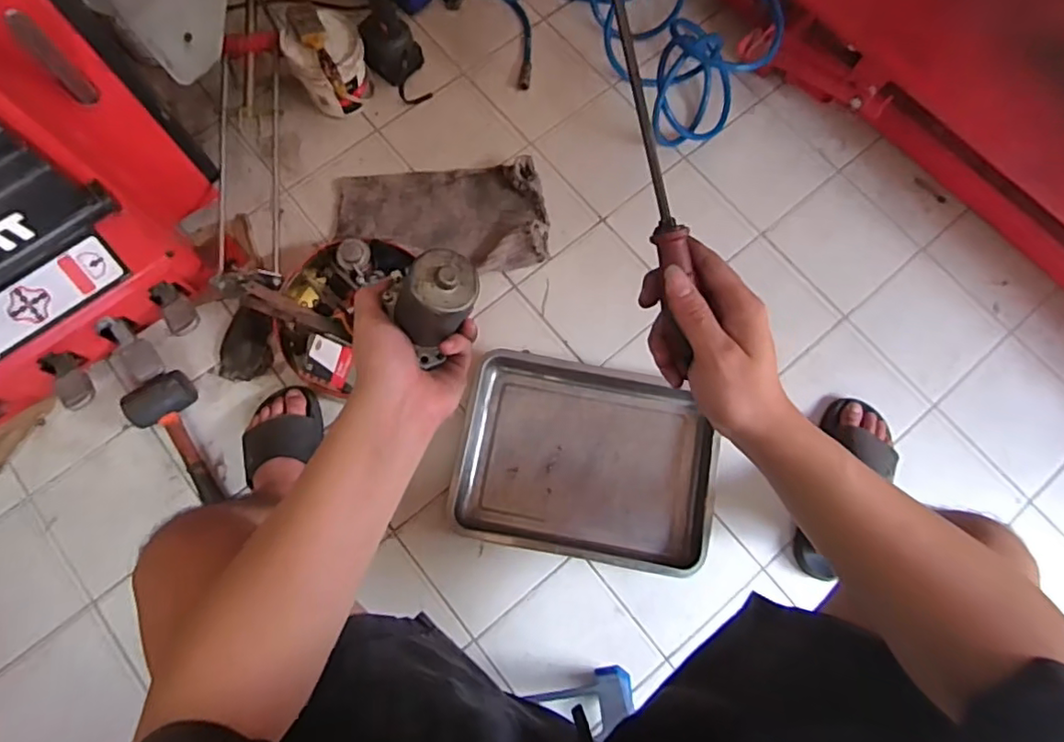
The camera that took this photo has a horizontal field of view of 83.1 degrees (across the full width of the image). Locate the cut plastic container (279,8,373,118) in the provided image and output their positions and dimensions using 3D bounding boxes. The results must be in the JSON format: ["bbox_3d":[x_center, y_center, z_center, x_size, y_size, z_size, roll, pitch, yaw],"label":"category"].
[{"bbox_3d":[-0.343,-0.529,1.044,0.129,0.129,0.125,0,75,-1],"label":"cut plastic container"}]

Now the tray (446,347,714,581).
[{"bbox_3d":[0.086,0.137,0.941,0.389,0.041,0.299,10,75,2],"label":"tray"}]

